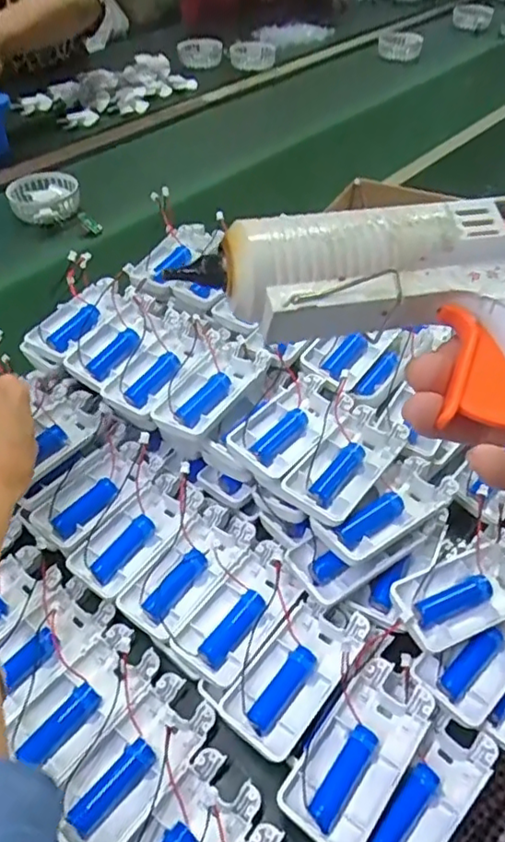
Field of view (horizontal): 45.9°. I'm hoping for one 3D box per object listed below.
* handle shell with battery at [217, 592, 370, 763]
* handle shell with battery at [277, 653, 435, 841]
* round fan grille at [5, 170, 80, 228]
[{"bbox_3d":[0.024,0.144,0.344,0.043,0.017,0.092,30,53,26],"label":"handle shell with battery"},{"bbox_3d":[0.056,0.175,0.317,0.047,0.018,0.092,29,53,25],"label":"handle shell with battery"},{"bbox_3d":[-0.271,-0.287,0.777,0.086,0.038,0.090,0,46,0],"label":"round fan grille"}]

